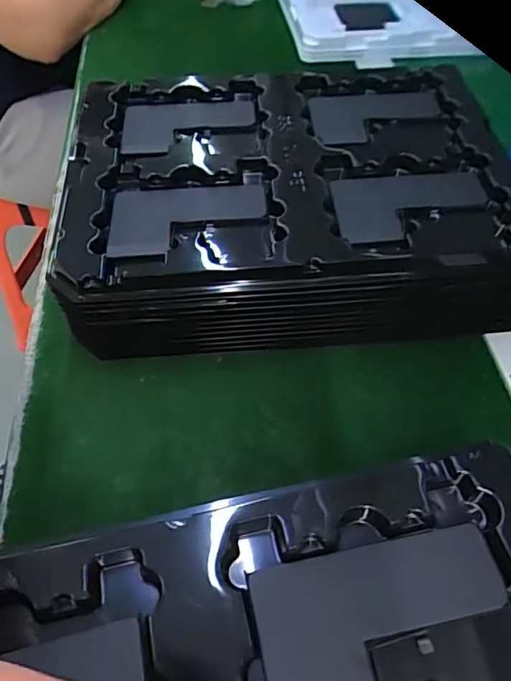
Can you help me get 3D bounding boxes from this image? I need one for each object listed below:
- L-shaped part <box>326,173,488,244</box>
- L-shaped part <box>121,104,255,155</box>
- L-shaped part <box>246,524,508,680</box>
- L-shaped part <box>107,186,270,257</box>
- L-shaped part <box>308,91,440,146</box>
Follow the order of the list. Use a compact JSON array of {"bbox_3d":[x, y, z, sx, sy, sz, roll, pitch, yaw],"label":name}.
[{"bbox_3d":[0.097,-0.084,0.322,0.097,0.009,0.059,-5,54,-3],"label":"L-shaped part"},{"bbox_3d":[-0.049,-0.156,0.381,0.096,0.012,0.069,-2,54,-1],"label":"L-shaped part"},{"bbox_3d":[0.049,0.105,0.191,0.094,0.004,0.058,-11,54,-7],"label":"L-shaped part"},{"bbox_3d":[-0.042,-0.075,0.319,0.094,0.007,0.059,-2,54,-1],"label":"L-shaped part"},{"bbox_3d":[0.088,-0.166,0.381,0.095,0.008,0.067,-6,53,-2],"label":"L-shaped part"}]

